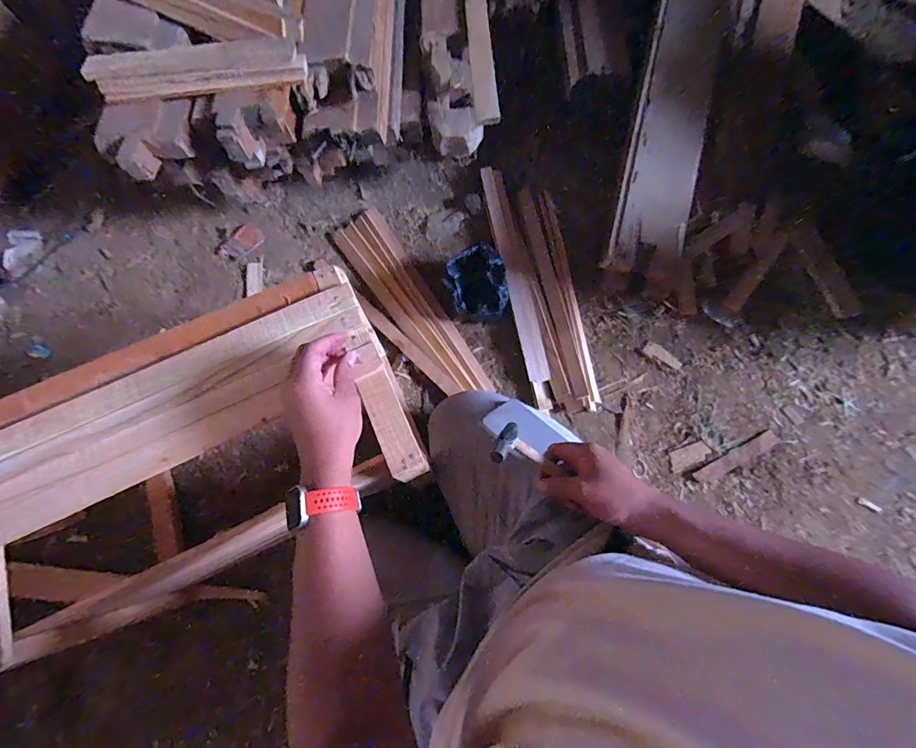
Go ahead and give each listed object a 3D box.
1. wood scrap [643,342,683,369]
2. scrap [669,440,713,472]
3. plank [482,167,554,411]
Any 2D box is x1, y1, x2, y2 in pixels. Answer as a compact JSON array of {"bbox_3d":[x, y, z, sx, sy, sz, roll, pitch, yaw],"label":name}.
[{"bbox_3d":[0.425,-0.035,0.880,0.079,0.012,0.029,43,77,11],"label":"wood scrap"},{"bbox_3d":[0.448,0.159,0.816,0.081,0.012,0.041,-19,74,-6],"label":"scrap"},{"bbox_3d":[0.128,-0.207,0.916,0.051,0.017,0.571,-9,73,-4],"label":"plank"}]

